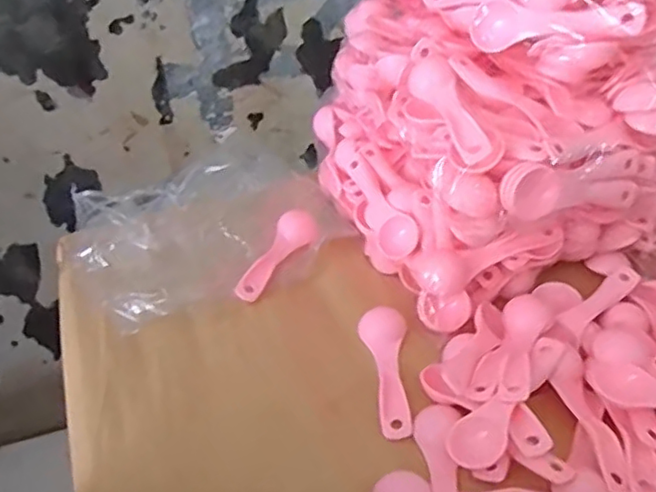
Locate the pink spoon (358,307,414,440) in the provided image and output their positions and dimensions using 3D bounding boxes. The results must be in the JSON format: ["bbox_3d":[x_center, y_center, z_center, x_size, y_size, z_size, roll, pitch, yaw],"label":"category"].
[{"bbox_3d":[0.042,0.087,0.440,0.032,0.016,0.106,0,39,-2],"label":"pink spoon"}]

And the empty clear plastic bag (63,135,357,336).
[{"bbox_3d":[-0.115,-0.022,0.558,0.220,0.055,0.201,-22,52,-21],"label":"empty clear plastic bag"}]

